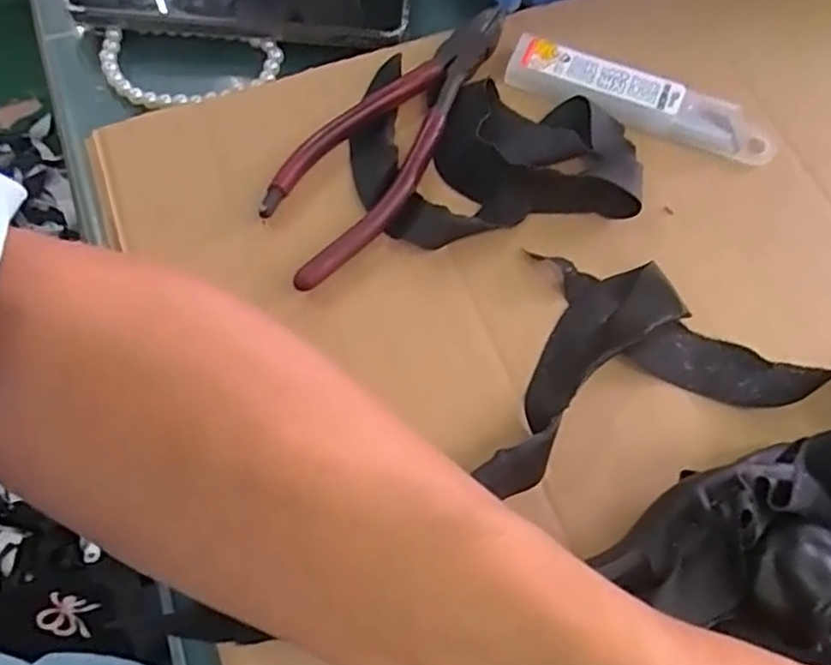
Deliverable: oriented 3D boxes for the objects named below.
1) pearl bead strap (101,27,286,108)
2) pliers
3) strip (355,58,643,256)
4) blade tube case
[{"bbox_3d":[-0.111,-0.127,0.335,0.085,0.018,0.046,4,69,1],"label":"pearl bead strap"},{"bbox_3d":[-0.011,-0.092,0.303,0.049,0.010,0.169,31,72,10],"label":"pliers"},{"bbox_3d":[0.035,-0.076,0.296,0.123,0.015,0.089,6,69,1],"label":"strip"},{"bbox_3d":[0.104,-0.108,0.314,0.124,0.005,0.030,23,70,8],"label":"blade tube case"}]

